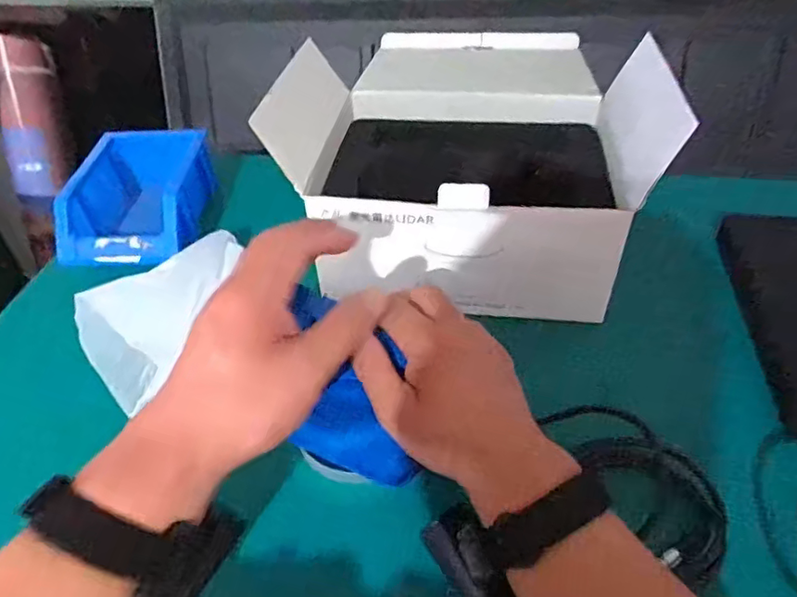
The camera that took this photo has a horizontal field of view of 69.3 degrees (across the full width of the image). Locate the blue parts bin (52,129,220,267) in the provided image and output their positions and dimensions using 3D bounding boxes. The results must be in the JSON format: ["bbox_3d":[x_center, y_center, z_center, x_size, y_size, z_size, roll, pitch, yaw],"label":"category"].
[{"bbox_3d":[-0.273,-0.105,0.611,0.128,0.070,0.163,0,43,3],"label":"blue parts bin"}]

